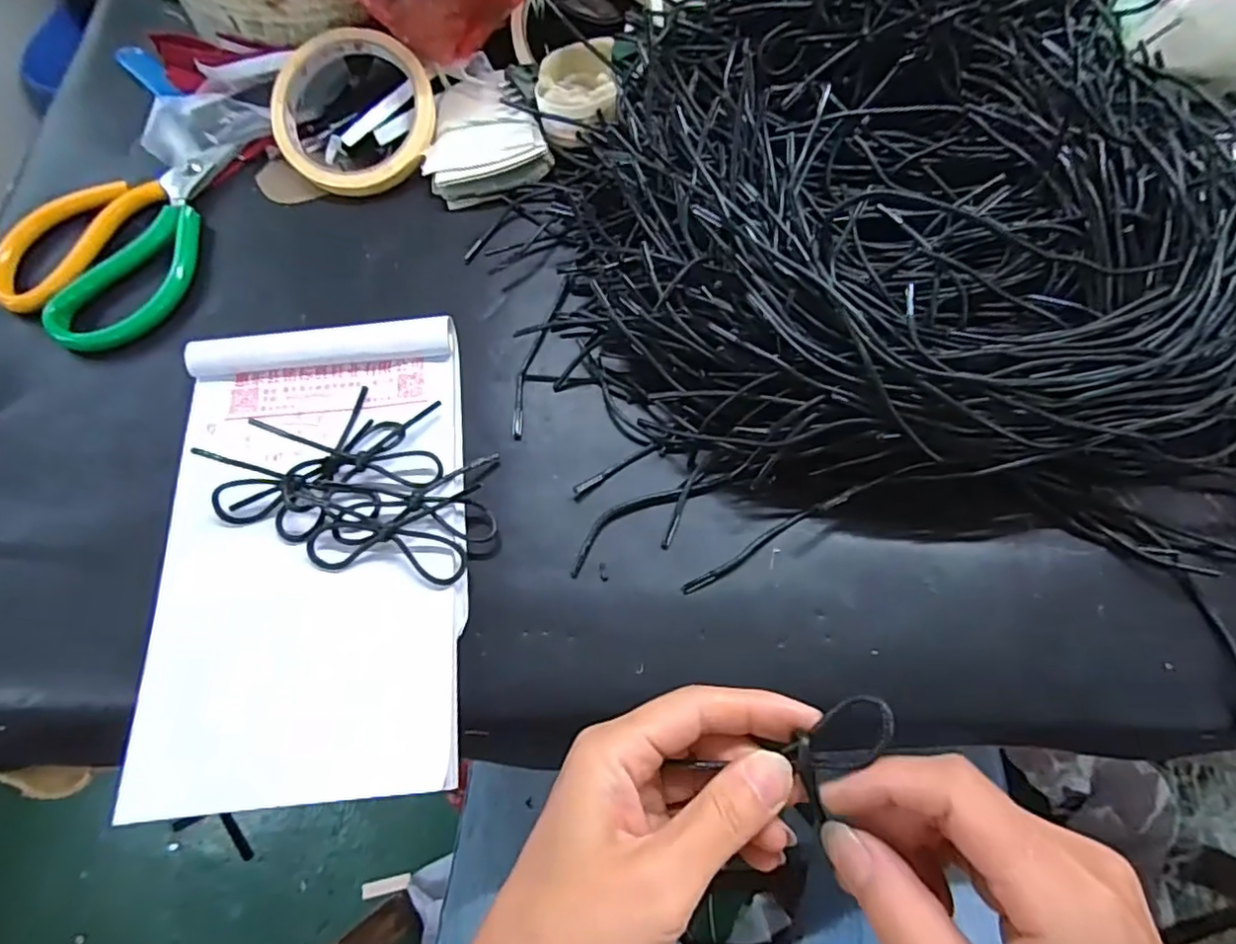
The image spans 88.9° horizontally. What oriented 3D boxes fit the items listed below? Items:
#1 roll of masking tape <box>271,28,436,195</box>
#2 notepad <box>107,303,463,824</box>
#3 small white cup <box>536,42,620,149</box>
[{"bbox_3d":[-0.154,-0.210,0.367,0.093,0.014,0.093,0,90,0],"label":"roll of masking tape"},{"bbox_3d":[-0.138,0.031,0.288,0.129,0.024,0.213,-5,69,-1],"label":"notepad"},{"bbox_3d":[-0.024,-0.216,0.361,0.043,0.026,0.053,-7,69,-2],"label":"small white cup"}]

